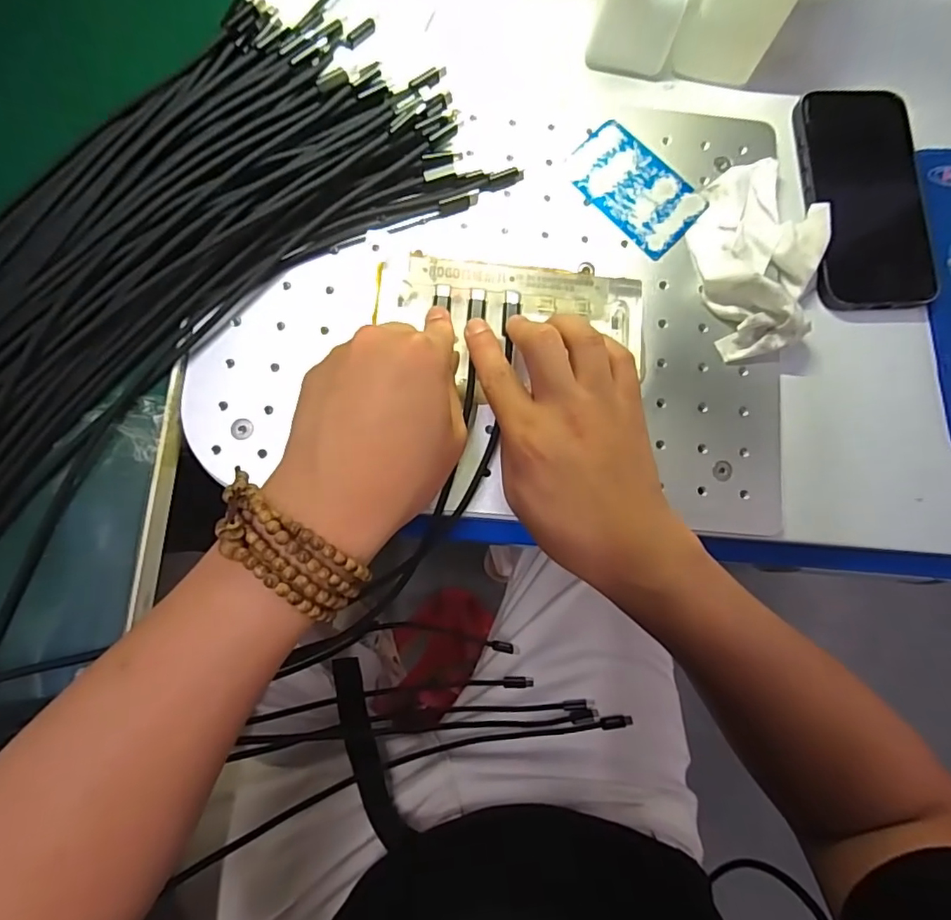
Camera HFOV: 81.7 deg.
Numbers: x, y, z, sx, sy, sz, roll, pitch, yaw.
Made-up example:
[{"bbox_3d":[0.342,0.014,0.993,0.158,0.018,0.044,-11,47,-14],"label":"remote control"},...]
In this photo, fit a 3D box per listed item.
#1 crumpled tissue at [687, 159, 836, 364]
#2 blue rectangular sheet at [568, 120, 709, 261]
[{"bbox_3d":[0.172,-0.125,0.330,0.077,0.027,0.126,18,81,-2],"label":"crumpled tissue"},{"bbox_3d":[0.098,-0.170,0.343,0.085,0.004,0.053,43,84,4],"label":"blue rectangular sheet"}]

